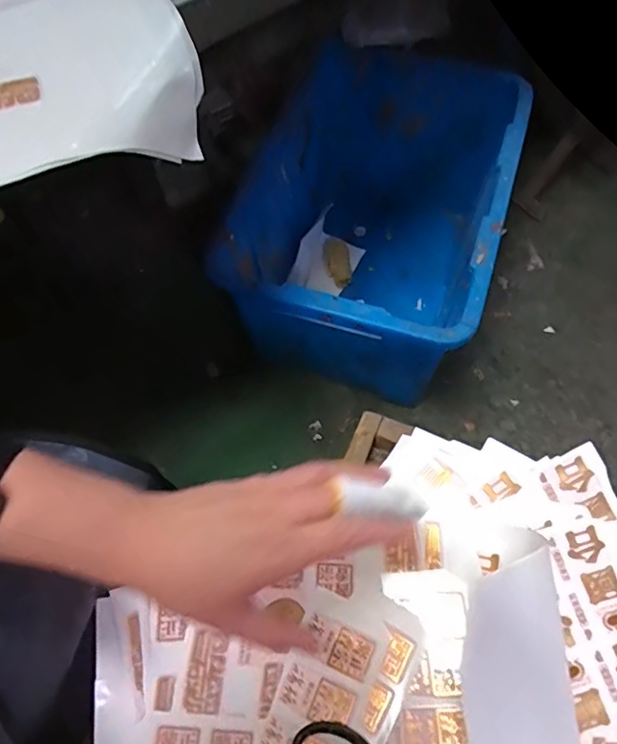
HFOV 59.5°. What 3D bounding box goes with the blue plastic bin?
[{"bbox_3d":[0.135,-0.275,0.988,0.385,0.315,0.647,17,65,11],"label":"blue plastic bin"}]

